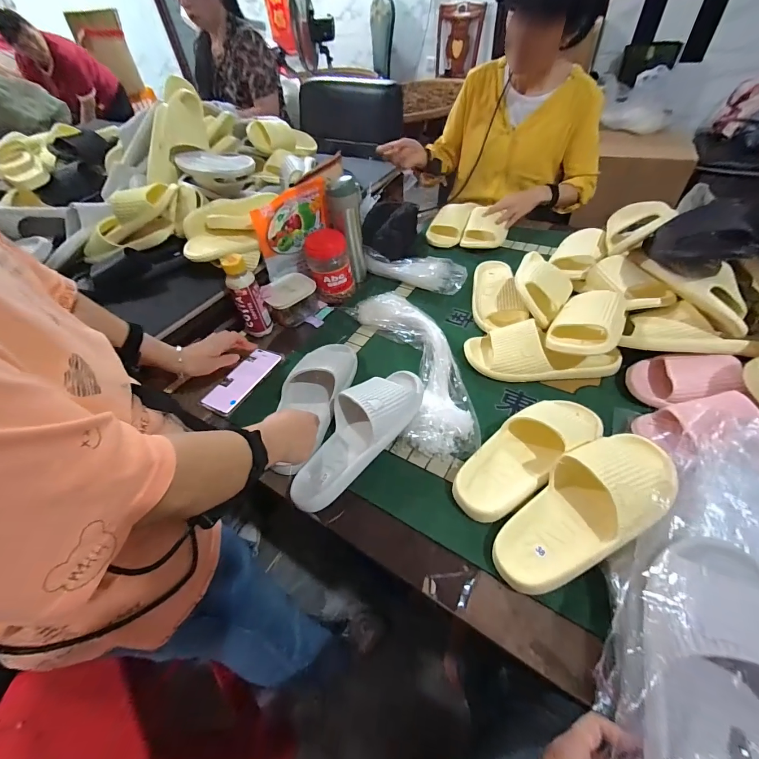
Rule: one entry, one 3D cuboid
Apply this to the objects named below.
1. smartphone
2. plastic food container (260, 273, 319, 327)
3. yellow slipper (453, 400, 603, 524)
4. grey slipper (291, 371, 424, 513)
[{"bbox_3d":[-0.266,-0.001,0.693,0.073,0.009,0.167,20,54,22],"label":"smartphone"},{"bbox_3d":[-0.201,-0.186,0.809,0.115,0.068,0.098,-24,51,-14],"label":"plastic food container"},{"bbox_3d":[0.213,0.094,0.502,0.250,0.061,0.095,-32,53,-20],"label":"yellow slipper"},{"bbox_3d":[-0.036,0.072,0.540,0.113,0.062,0.267,32,59,29],"label":"grey slipper"}]

